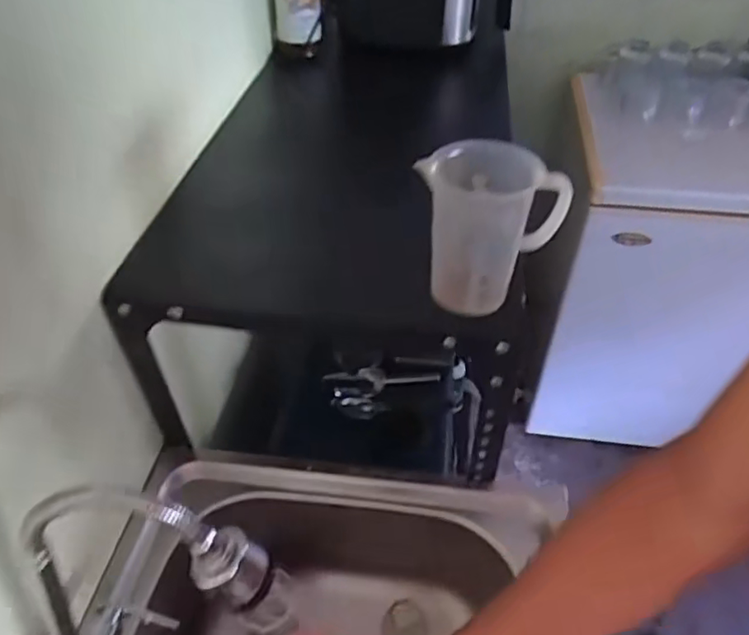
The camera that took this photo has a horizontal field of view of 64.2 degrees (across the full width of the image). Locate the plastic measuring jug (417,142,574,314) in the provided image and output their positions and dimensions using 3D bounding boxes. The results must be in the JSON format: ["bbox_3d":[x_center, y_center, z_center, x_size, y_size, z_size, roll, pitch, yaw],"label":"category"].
[{"bbox_3d":[0.103,-0.087,0.544,0.104,0.124,0.090,-20,46,-18],"label":"plastic measuring jug"}]

